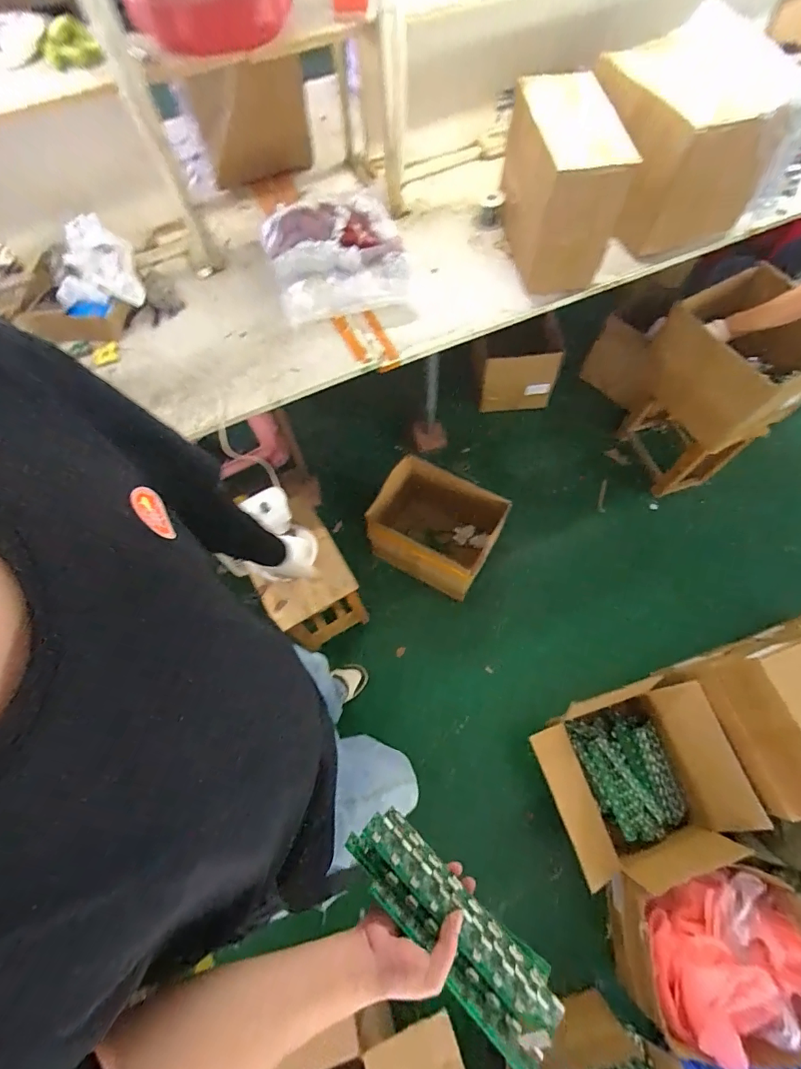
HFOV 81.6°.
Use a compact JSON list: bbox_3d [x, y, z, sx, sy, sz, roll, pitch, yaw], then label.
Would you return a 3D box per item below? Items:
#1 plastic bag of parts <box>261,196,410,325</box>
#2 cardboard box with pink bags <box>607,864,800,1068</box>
[{"bbox_3d":[-0.153,-0.656,1.067,0.305,0.106,0.322,-16,68,-5],"label":"plastic bag of parts"},{"bbox_3d":[0.691,0.910,1.024,0.404,0.260,0.293,-7,67,-1],"label":"cardboard box with pink bags"}]

